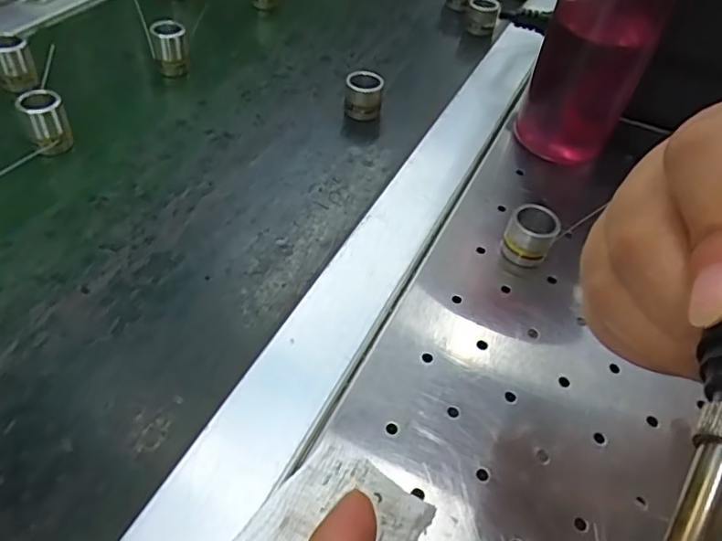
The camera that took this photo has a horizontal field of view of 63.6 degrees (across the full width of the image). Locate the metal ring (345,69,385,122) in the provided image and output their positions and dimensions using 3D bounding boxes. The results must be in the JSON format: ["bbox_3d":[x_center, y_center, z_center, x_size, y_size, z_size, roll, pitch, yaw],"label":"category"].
[{"bbox_3d":[0.002,-0.114,0.387,0.024,0.027,0.024,4,48,-1],"label":"metal ring"}]

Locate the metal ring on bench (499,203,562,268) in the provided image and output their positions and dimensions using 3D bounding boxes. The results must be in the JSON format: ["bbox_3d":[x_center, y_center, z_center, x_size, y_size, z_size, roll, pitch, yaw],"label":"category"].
[{"bbox_3d":[0.087,-0.018,0.299,0.024,0.026,0.021,19,49,12],"label":"metal ring on bench"}]

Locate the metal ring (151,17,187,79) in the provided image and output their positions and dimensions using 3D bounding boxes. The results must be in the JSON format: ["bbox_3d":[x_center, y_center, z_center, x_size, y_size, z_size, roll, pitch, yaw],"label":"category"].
[{"bbox_3d":[-0.133,-0.154,0.406,0.021,0.033,0.021,2,48,-3],"label":"metal ring"}]

